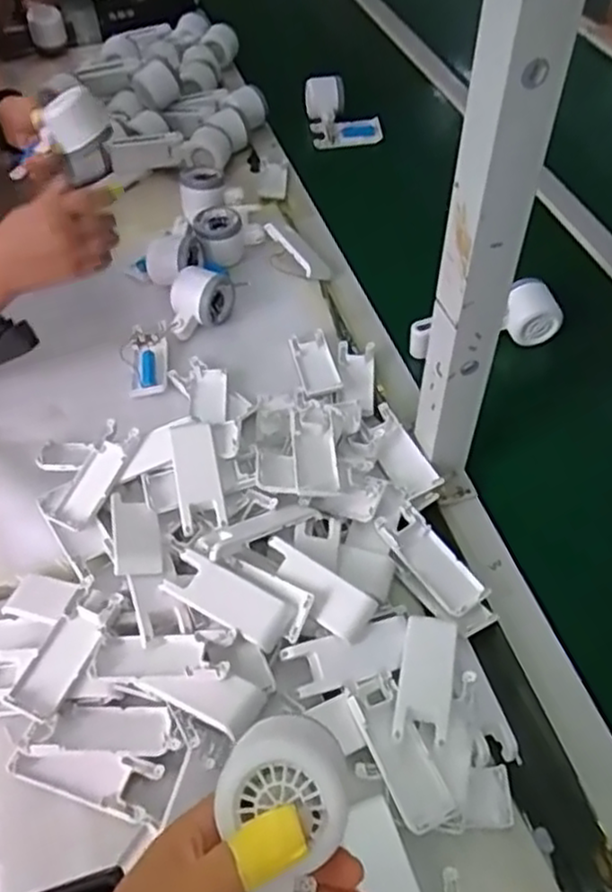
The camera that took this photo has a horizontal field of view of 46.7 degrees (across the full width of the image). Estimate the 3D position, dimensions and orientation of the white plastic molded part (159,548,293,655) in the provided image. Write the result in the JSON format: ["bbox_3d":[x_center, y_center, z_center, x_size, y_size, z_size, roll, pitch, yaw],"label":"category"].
[{"bbox_3d":[-0.059,0.119,0.551,0.101,0.022,0.040,26,75,18],"label":"white plastic molded part"}]

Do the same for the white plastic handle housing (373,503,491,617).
[{"bbox_3d":[0.105,0.100,0.599,0.042,0.029,0.102,-30,58,-22],"label":"white plastic handle housing"}]

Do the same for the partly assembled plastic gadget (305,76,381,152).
[{"bbox_3d":[0.057,-0.519,1.101,0.104,0.069,0.107,-7,52,-6],"label":"partly assembled plastic gadget"}]

